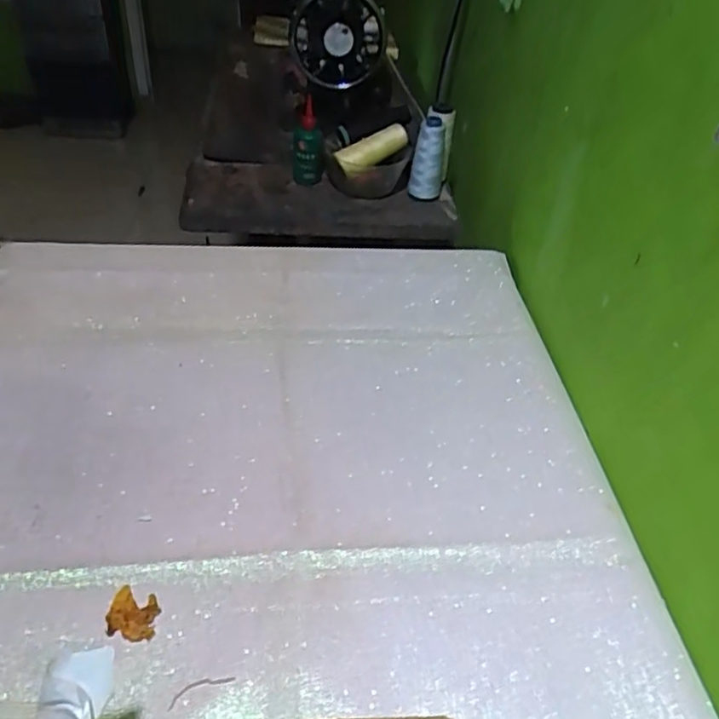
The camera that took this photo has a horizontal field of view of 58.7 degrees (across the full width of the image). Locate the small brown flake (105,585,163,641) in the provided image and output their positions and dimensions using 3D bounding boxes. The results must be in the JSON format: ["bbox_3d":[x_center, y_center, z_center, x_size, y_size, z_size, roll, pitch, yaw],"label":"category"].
[{"bbox_3d":[-0.159,0.180,0.449,0.036,0.008,0.033,8,41,6],"label":"small brown flake"}]

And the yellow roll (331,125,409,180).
[{"bbox_3d":[0.018,-0.300,0.916,0.105,0.038,0.027,-25,42,8],"label":"yellow roll"}]

